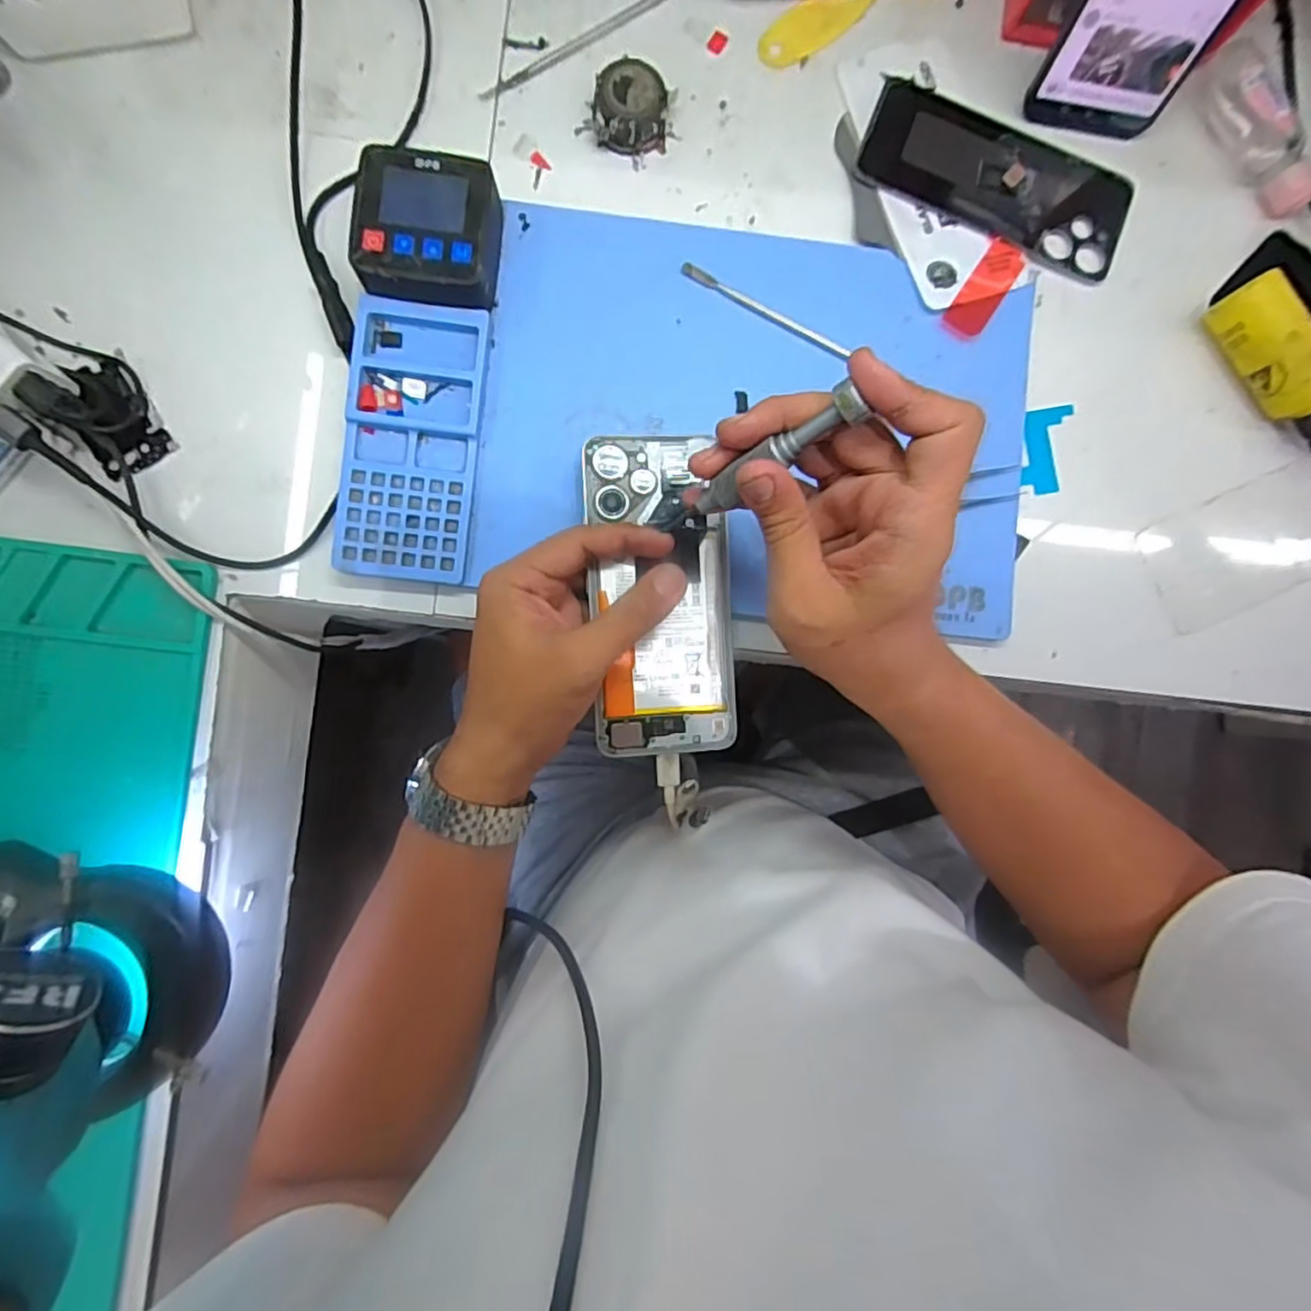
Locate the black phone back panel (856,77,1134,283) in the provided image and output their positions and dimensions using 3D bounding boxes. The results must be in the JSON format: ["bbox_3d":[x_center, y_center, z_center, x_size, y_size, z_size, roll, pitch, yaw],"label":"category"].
[{"bbox_3d":[0.204,-0.285,0.390,0.163,0.004,0.077,22,87,-2],"label":"black phone back panel"}]

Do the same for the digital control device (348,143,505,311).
[{"bbox_3d":[-0.122,-0.224,0.354,0.070,0.034,0.074,5,87,-3],"label":"digital control device"}]

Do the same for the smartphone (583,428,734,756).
[{"bbox_3d":[0.003,-0.031,0.346,0.075,0.009,0.166,-6,91,-3],"label":"smartphone"}]

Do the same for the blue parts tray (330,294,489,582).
[{"bbox_3d":[-0.133,-0.118,0.360,0.070,0.012,0.151,6,87,-3],"label":"blue parts tray"}]

